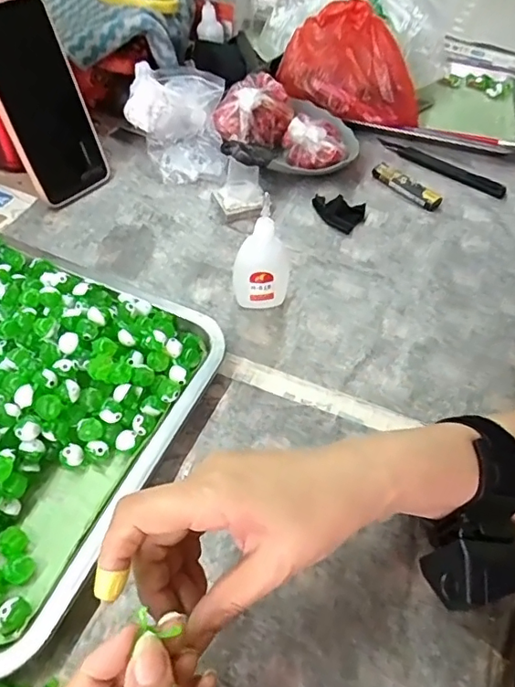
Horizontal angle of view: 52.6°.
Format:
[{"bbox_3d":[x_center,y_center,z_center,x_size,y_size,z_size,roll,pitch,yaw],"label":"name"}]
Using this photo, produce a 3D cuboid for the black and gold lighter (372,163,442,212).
[{"bbox_3d":[0.156,-0.166,0.548,0.020,0.014,0.081,-36,63,-28],"label":"black and gold lighter"}]

